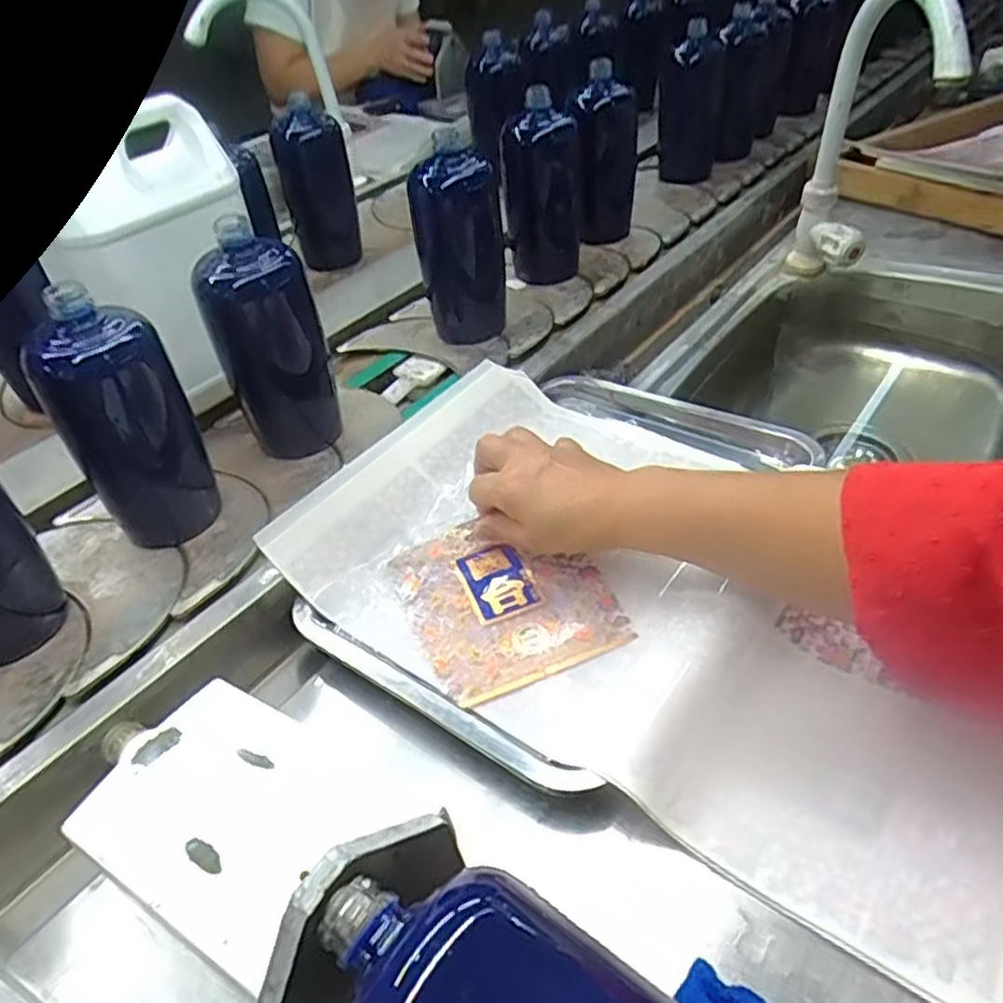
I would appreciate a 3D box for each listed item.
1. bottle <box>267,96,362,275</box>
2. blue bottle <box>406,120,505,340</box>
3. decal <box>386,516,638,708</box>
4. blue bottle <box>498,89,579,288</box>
[{"bbox_3d":[-0.225,-0.378,0.896,0.071,0.166,0.064,-28,46,-24],"label":"bottle"},{"bbox_3d":[-0.036,-0.253,0.719,0.078,0.174,0.058,-32,47,-28],"label":"blue bottle"},{"bbox_3d":[0.002,0.062,0.488,0.124,0.006,0.139,-19,42,-15],"label":"decal"},{"bbox_3d":[0.045,-0.349,0.816,0.083,0.174,0.070,-1,41,6],"label":"blue bottle"}]

